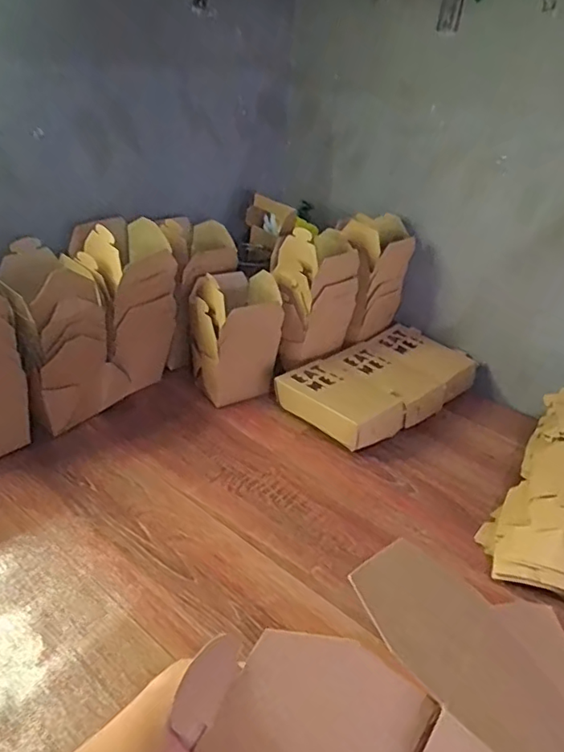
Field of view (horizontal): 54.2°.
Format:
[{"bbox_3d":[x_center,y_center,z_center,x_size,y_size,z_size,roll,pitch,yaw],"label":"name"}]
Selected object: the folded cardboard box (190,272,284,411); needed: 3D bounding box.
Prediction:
[{"bbox_3d":[-0.069,-0.049,0.746,0.106,0.162,0.095,-20,40,-36],"label":"folded cardboard box"}]

